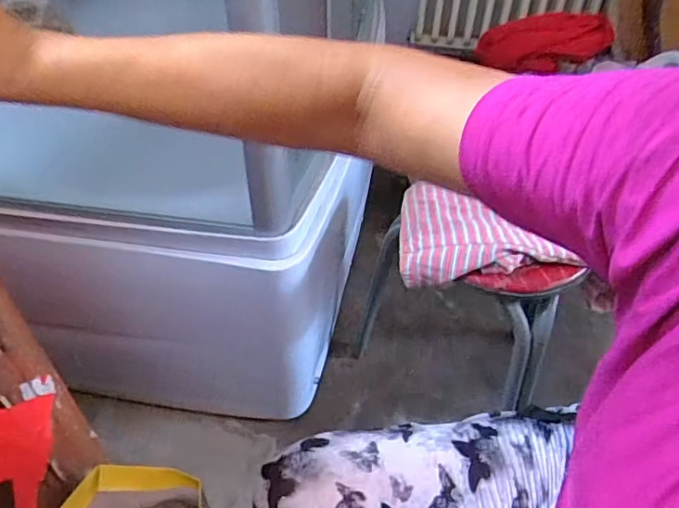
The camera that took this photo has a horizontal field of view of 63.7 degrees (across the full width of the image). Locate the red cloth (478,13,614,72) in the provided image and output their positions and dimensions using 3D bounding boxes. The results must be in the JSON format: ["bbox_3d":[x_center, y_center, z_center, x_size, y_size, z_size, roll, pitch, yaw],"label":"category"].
[{"bbox_3d":[0.549,-0.572,1.457,0.330,0.140,0.055,5,43,8],"label":"red cloth"}]

